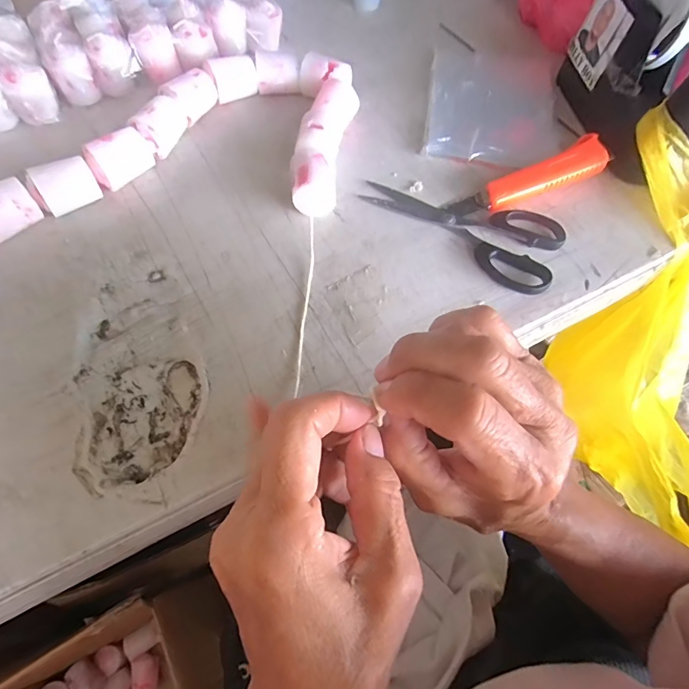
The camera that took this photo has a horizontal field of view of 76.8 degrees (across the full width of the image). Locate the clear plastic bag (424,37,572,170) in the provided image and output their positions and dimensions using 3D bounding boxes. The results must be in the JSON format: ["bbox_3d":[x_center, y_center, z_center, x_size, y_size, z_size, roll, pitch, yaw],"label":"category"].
[{"bbox_3d":[0.160,-0.262,0.460,0.135,0.006,0.216,10,61,2],"label":"clear plastic bag"}]

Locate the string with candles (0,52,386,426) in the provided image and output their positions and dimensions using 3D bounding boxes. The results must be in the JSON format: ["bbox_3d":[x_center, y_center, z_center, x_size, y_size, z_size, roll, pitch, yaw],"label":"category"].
[{"bbox_3d":[-0.135,-0.130,0.359,0.268,0.047,0.352,11,61,6],"label":"string with candles"}]

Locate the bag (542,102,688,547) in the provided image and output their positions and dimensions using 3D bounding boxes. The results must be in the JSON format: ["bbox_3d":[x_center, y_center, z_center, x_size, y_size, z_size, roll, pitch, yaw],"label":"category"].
[{"bbox_3d":[0.276,-0.017,0.384,0.121,0.110,0.339,8,92,4],"label":"bag"}]

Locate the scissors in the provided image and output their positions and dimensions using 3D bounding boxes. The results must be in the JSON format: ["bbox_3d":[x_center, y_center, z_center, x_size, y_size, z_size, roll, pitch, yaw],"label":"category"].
[{"bbox_3d":[0.100,-0.105,0.369,0.166,0.008,0.076,31,64,14],"label":"scissors"}]

